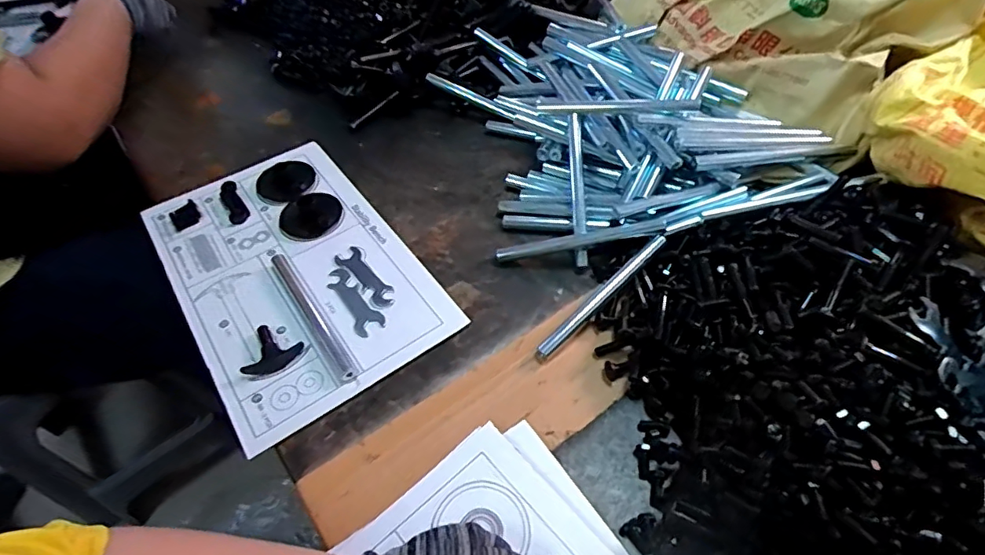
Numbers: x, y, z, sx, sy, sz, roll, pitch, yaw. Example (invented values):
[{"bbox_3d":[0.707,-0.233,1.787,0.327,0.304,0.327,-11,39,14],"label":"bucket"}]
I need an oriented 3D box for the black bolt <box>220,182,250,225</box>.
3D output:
[{"bbox_3d":[-0.309,-0.087,0.635,0.023,0.010,0.073,-27,57,-17],"label":"black bolt"}]

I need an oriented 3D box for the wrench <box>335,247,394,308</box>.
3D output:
[{"bbox_3d":[-0.133,0.000,0.562,0.026,0.004,0.090,-34,59,-21],"label":"wrench"}]

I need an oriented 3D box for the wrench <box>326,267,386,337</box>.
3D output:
[{"bbox_3d":[-0.142,0.023,0.545,0.029,0.004,0.092,-30,57,-19],"label":"wrench"}]

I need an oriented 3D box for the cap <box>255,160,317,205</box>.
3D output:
[{"bbox_3d":[-0.259,-0.122,0.668,0.068,0.017,0.068,-1,53,1],"label":"cap"}]

